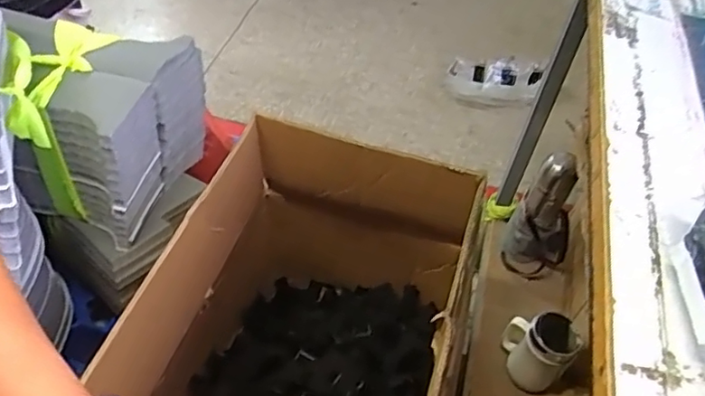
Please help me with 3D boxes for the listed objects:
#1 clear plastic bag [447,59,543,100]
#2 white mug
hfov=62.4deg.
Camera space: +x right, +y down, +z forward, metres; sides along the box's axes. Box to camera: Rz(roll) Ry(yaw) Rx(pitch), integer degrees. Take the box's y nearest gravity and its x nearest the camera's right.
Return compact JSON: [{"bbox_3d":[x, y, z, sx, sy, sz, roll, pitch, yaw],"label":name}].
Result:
[{"bbox_3d":[0.400,-0.330,1.666,0.249,0.142,0.050,11,49,4],"label":"clear plastic bag"},{"bbox_3d":[0.295,0.238,0.927,0.076,0.127,0.107,-20,54,-22],"label":"white mug"}]

